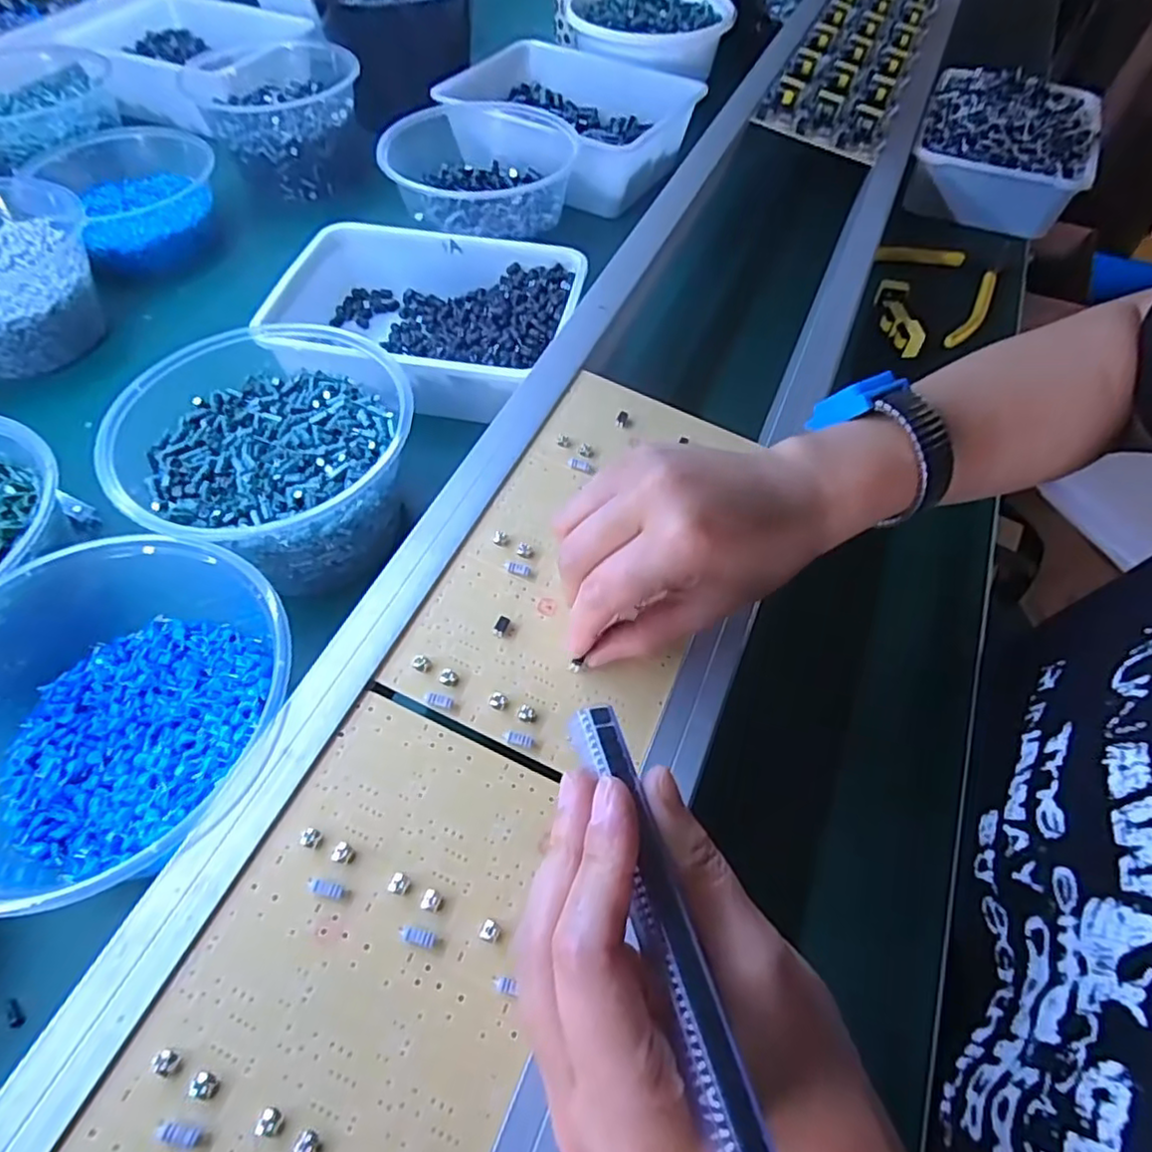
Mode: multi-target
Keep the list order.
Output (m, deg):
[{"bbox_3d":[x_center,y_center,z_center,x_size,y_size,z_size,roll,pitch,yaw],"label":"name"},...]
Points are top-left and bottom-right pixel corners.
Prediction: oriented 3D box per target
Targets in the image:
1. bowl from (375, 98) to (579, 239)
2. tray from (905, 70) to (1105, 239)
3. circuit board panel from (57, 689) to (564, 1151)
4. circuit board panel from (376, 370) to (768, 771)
[{"bbox_3d":[-0.071,-0.330,0.529,0.135,0.060,0.167,13,58,8],"label":"bowl"},{"bbox_3d":[0.385,-0.389,0.596,0.142,0.062,0.170,21,59,12],"label":"tray"},{"bbox_3d":[-0.072,0.140,0.195,0.105,0.014,0.199,20,59,12],"label":"circuit board panel"},{"bbox_3d":[0.010,-0.015,0.305,0.106,0.005,0.202,24,60,6],"label":"circuit board panel"}]

